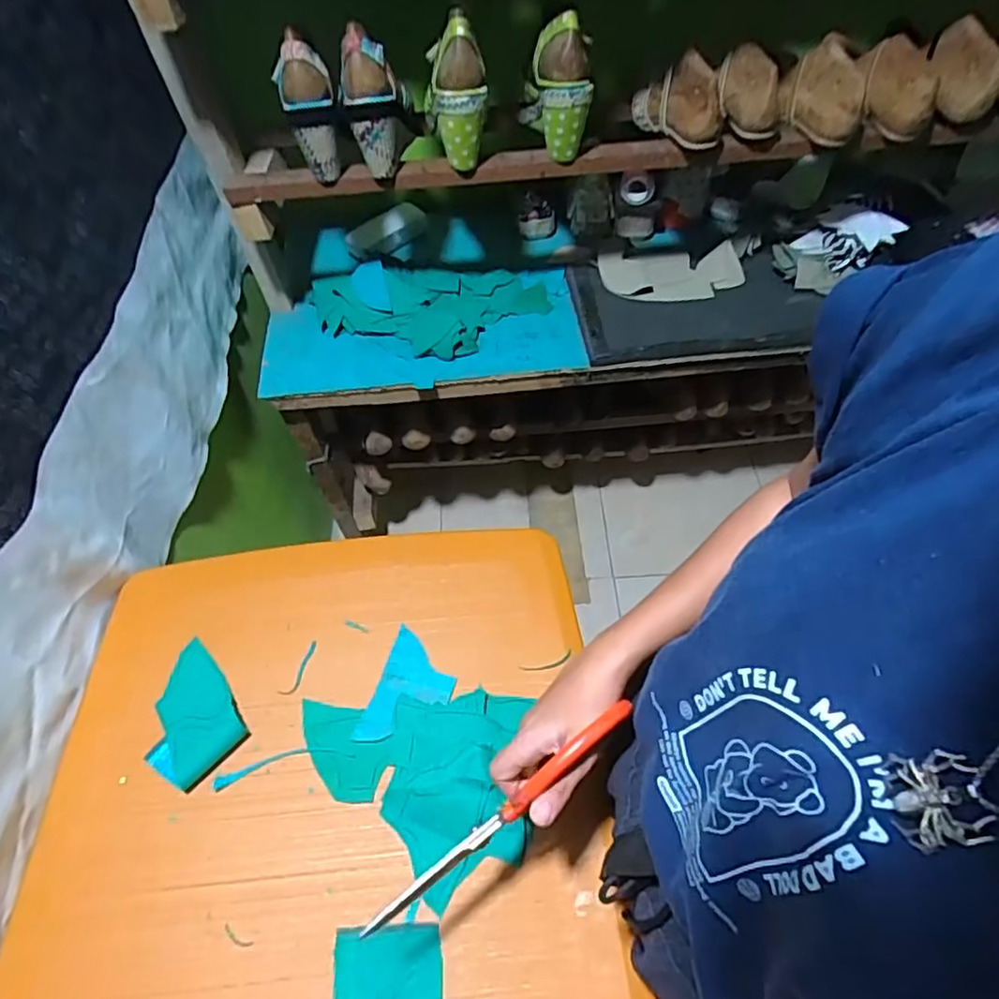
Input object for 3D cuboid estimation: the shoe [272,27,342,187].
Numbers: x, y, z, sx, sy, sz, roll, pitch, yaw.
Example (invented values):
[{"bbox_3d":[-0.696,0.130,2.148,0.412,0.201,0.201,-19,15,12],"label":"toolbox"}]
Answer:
[{"bbox_3d":[-0.216,-0.443,0.699,0.058,0.160,0.055,-15,56,-8],"label":"shoe"}]

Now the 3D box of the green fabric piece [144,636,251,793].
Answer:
[{"bbox_3d":[-0.287,0.196,0.560,0.082,0.015,0.115,-39,63,-22],"label":"green fabric piece"}]

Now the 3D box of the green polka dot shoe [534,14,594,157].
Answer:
[{"bbox_3d":[0.086,-0.545,0.805,0.072,0.091,0.158,-2,97,1],"label":"green polka dot shoe"}]

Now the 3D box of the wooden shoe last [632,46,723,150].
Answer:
[{"bbox_3d":[0.253,-0.592,0.896,0.060,0.099,0.207,-15,44,-8],"label":"wooden shoe last"}]

